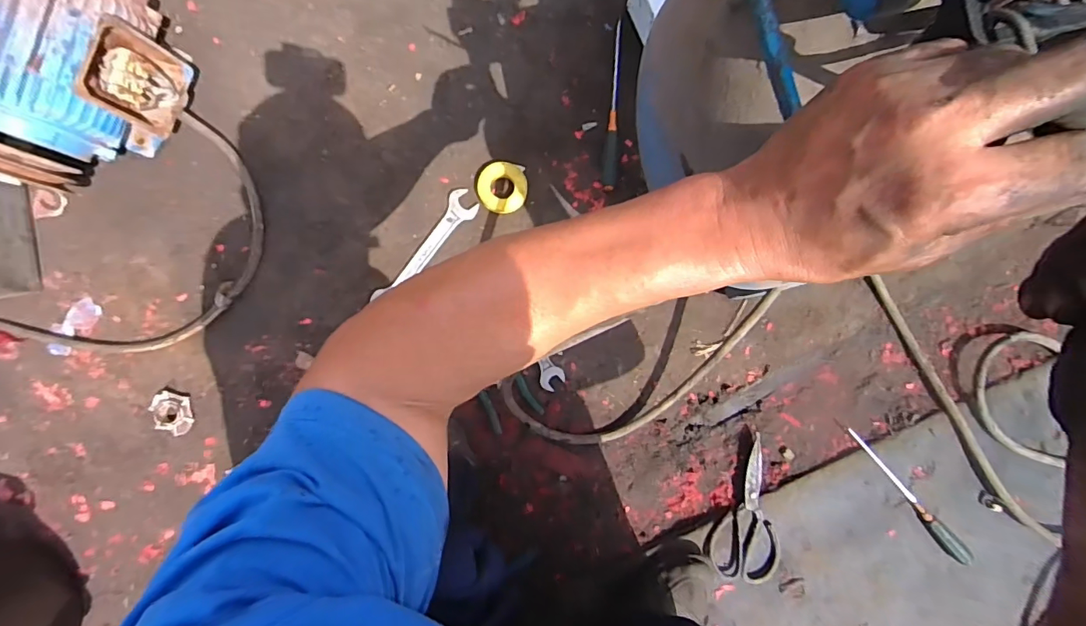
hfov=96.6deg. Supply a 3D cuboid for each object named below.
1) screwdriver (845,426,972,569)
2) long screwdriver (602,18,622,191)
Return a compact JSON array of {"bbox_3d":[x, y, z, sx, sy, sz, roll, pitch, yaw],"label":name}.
[{"bbox_3d":[0.525,0.264,0.692,0.024,0.020,0.238,-42,90,-6],"label":"screwdriver"},{"bbox_3d":[0.107,-0.317,0.735,0.021,0.018,0.269,4,86,-4],"label":"long screwdriver"}]

